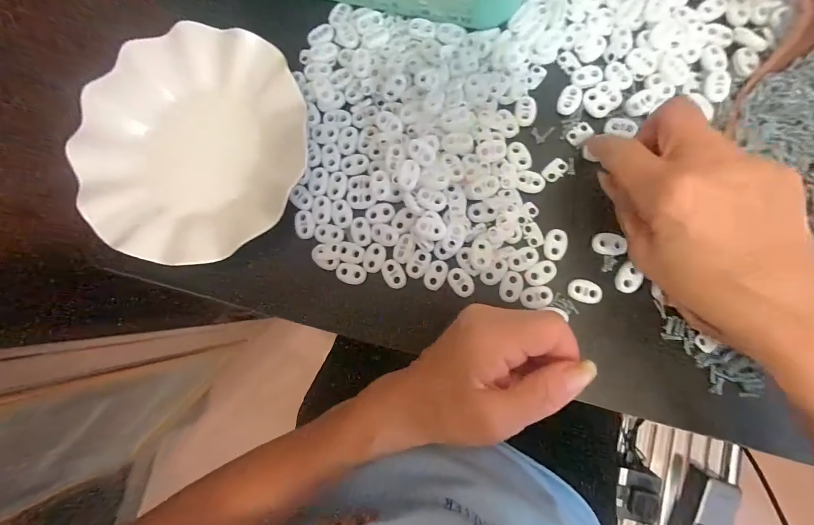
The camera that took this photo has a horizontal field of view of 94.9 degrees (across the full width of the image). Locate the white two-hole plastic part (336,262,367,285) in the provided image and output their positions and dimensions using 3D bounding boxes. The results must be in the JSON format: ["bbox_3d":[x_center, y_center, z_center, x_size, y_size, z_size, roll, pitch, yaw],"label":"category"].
[{"bbox_3d":[-0.042,0.009,0.285,0.022,0.005,0.015,14,86,6],"label":"white two-hole plastic part"}]

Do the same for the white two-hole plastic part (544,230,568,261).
[{"bbox_3d":[0.107,-0.013,0.268,0.016,0.004,0.022,6,85,6],"label":"white two-hole plastic part"}]

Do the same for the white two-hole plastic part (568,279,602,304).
[{"bbox_3d":[0.126,0.020,0.264,0.022,0.004,0.016,16,86,6],"label":"white two-hole plastic part"}]

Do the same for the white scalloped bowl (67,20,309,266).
[{"bbox_3d":[-0.177,-0.091,0.297,0.190,0.040,0.177,-1,84,5],"label":"white scalloped bowl"}]

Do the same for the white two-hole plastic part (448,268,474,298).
[{"bbox_3d":[0.039,0.015,0.272,0.014,0.004,0.023,-40,82,0],"label":"white two-hole plastic part"}]

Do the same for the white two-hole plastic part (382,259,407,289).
[{"bbox_3d":[-0.010,0.008,0.278,0.015,0.004,0.023,-30,82,1],"label":"white two-hole plastic part"}]

